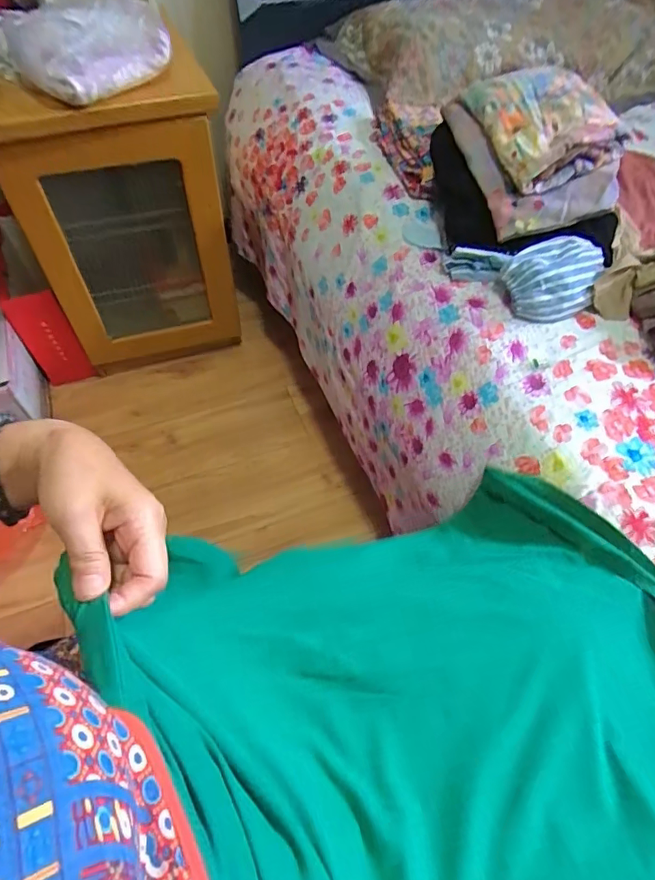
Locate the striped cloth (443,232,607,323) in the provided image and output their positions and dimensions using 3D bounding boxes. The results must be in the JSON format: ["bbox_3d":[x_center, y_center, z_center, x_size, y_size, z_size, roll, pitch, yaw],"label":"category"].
[{"bbox_3d":[0.244,-0.199,0.620,0.174,0.067,0.103,4,56,2],"label":"striped cloth"}]

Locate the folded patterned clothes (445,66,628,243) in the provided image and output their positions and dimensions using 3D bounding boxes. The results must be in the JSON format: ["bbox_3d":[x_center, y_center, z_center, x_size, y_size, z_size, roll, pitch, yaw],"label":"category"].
[{"bbox_3d":[0.263,-0.378,0.639,0.154,0.098,0.238,-13,57,-9],"label":"folded patterned clothes"}]

